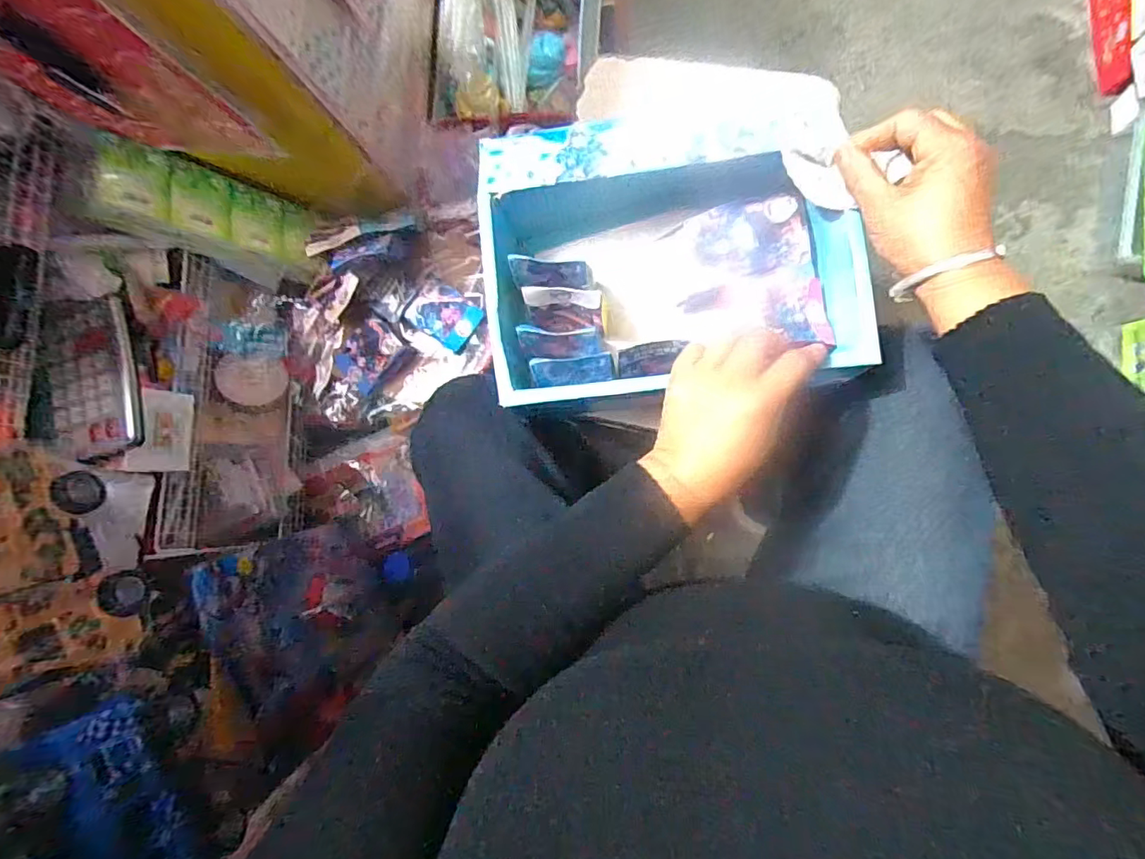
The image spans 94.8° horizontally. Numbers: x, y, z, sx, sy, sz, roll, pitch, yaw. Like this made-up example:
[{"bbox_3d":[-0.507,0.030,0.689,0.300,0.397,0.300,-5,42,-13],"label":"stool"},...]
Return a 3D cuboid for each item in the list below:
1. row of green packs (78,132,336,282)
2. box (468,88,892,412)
[{"bbox_3d":[-0.378,-0.227,0.560,0.055,0.209,0.081,1,85,43],"label":"row of green packs"},{"bbox_3d":[0.075,-0.138,0.429,0.270,0.095,0.215,-6,85,8],"label":"box"}]

